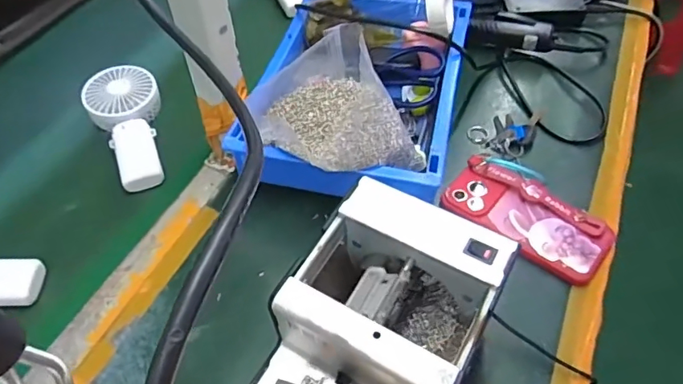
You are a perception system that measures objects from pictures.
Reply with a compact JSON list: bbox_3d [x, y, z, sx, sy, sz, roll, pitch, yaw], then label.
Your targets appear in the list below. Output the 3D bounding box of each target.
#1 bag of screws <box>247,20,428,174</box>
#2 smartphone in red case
[{"bbox_3d":[-0.009,-0.080,0.499,0.144,0.091,0.131,-22,54,-17],"label":"bag of screws"},{"bbox_3d":[0.190,0.025,0.534,0.165,0.027,0.076,34,58,25],"label":"smartphone in red case"}]

